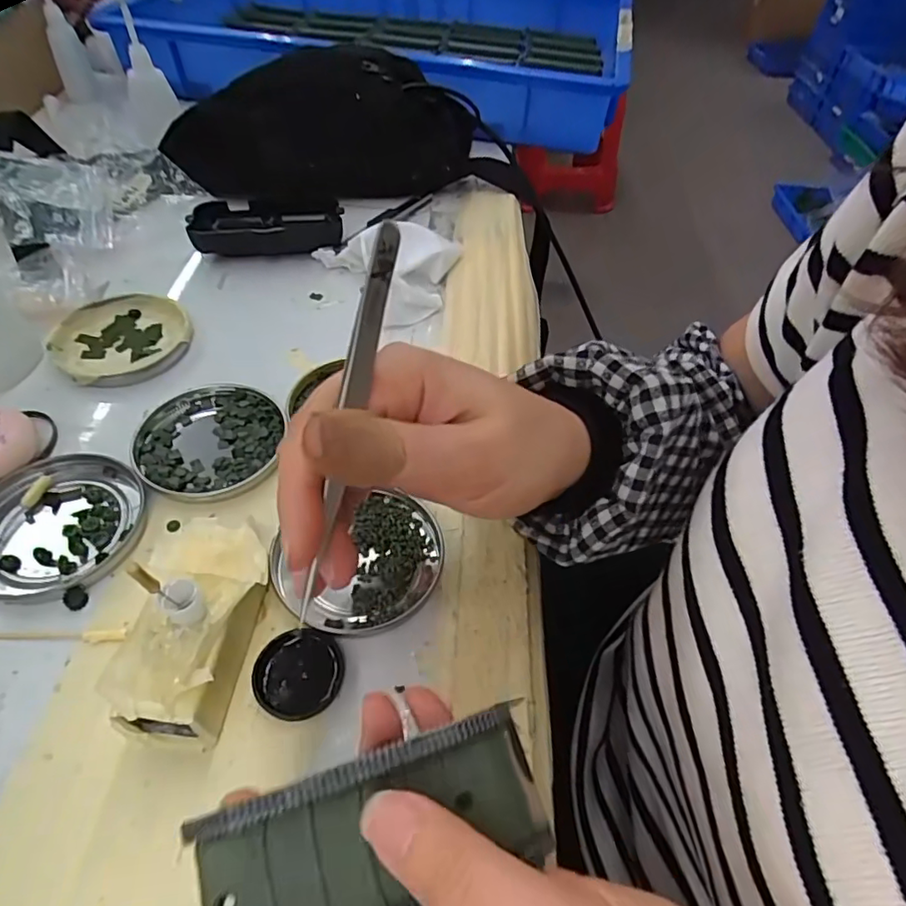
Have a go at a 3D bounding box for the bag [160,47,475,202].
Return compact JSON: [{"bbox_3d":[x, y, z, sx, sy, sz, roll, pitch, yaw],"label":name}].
[{"bbox_3d":[-0.105,-0.281,0.483,0.250,0.096,0.105,-12,53,-14],"label":"bag"}]

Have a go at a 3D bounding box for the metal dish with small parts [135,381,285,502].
[{"bbox_3d":[-0.133,-0.007,0.312,0.078,0.008,0.078,3,50,-3],"label":"metal dish with small parts"}]

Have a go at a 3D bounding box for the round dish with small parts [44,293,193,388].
[{"bbox_3d":[-0.210,-0.073,0.362,0.078,0.011,0.077,3,50,-3],"label":"round dish with small parts"}]

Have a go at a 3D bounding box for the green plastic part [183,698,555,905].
[{"bbox_3d":[-0.018,0.106,0.157,0.096,0.020,0.041,-15,53,-20],"label":"green plastic part"}]

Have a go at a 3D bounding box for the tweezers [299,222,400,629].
[{"bbox_3d":[-0.035,-0.010,0.183,0.007,0.010,0.129,13,92,6],"label":"tweezers"}]

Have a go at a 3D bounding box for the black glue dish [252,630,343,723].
[{"bbox_3d":[-0.064,0.092,0.237,0.035,0.005,0.036,3,50,-3],"label":"black glue dish"}]

